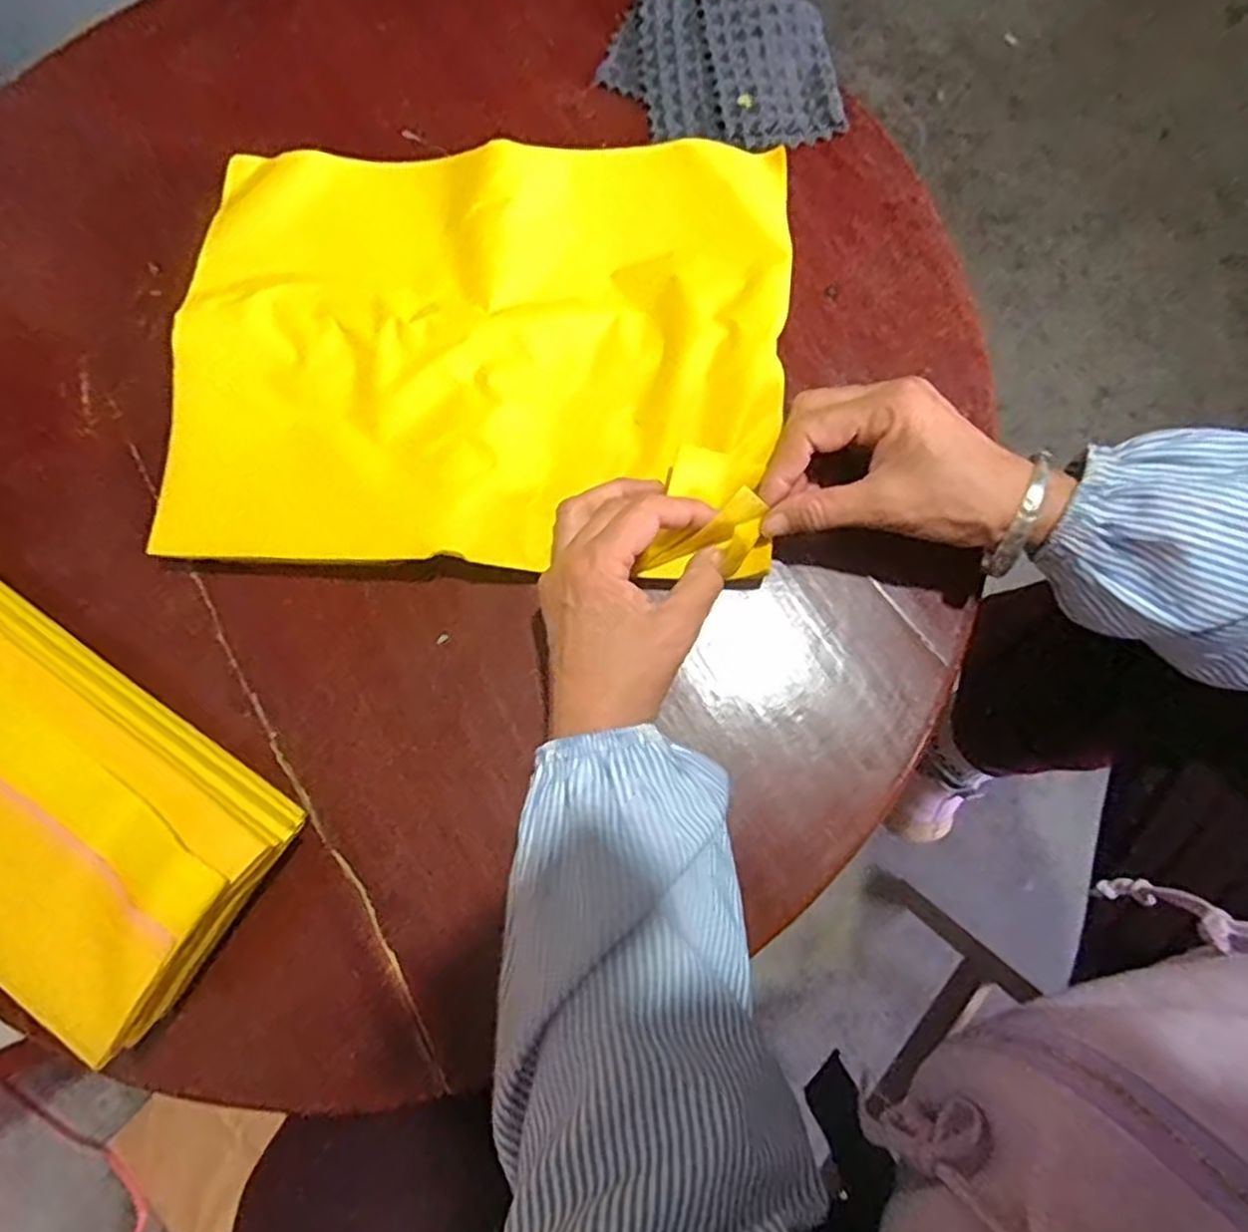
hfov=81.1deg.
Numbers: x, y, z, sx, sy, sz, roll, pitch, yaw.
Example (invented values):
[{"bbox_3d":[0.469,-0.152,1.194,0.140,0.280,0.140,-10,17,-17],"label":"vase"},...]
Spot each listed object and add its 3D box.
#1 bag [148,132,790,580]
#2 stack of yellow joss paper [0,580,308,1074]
[{"bbox_3d":[-0.084,-0.157,0.418,0.338,0.022,0.257,2,78,1],"label":"bag"},{"bbox_3d":[-0.337,0.057,0.369,0.360,0.074,0.118,34,81,7],"label":"stack of yellow joss paper"}]

